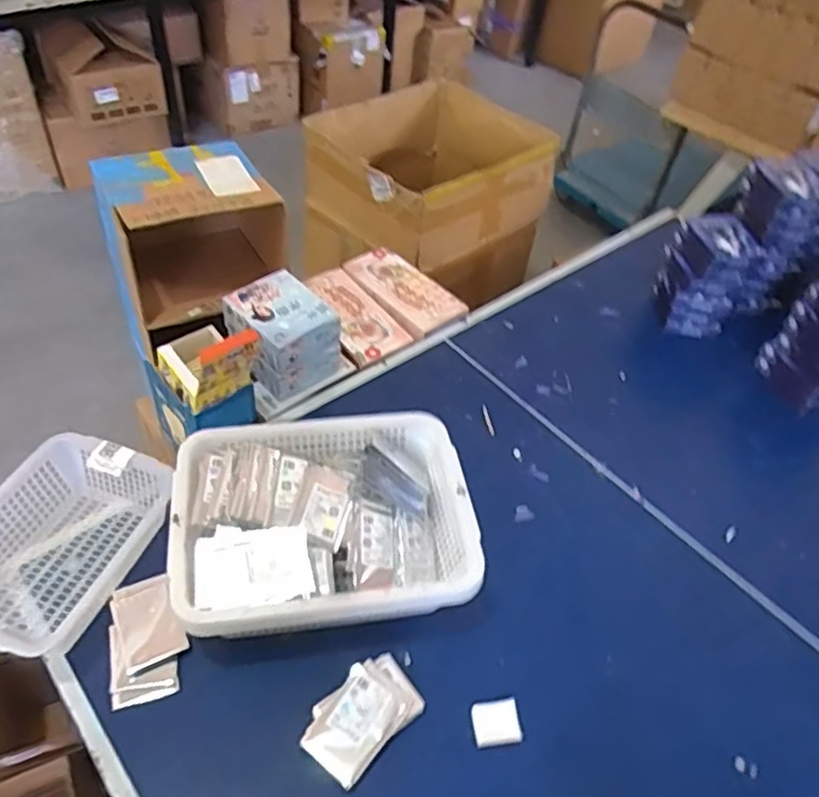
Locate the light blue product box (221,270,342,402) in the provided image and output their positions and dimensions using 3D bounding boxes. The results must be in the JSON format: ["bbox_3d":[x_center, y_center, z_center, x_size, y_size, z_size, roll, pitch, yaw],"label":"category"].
[{"bbox_3d":[-0.208,-0.102,1.070,0.142,0.127,0.131,38,53,26],"label":"light blue product box"}]

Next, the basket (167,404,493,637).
[{"bbox_3d":[-0.107,0.162,0.840,0.346,0.130,0.273,-5,49,-11],"label":"basket"}]

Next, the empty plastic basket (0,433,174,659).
[{"bbox_3d":[-0.432,0.183,0.820,0.192,0.087,0.273,18,47,10],"label":"empty plastic basket"}]

